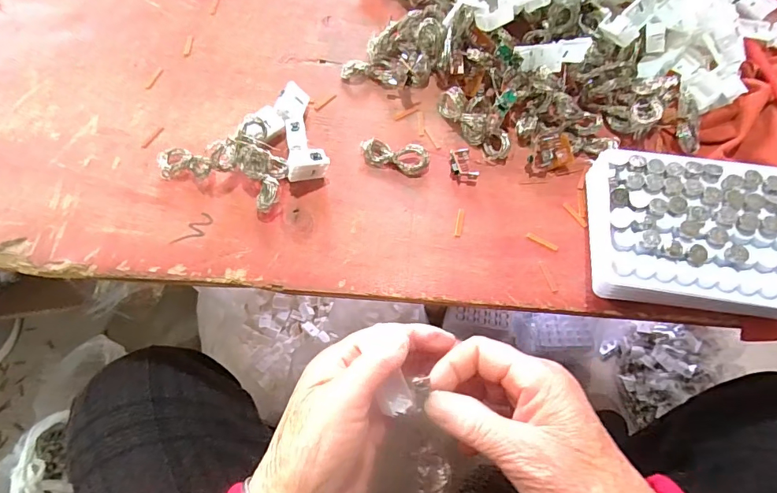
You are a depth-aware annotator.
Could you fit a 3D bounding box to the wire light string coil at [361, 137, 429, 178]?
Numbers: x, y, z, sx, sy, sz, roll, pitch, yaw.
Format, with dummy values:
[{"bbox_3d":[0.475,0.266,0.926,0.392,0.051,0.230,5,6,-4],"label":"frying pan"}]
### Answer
[{"bbox_3d":[0.005,-0.067,0.327,0.050,0.011,0.021,18,66,8],"label":"wire light string coil"}]

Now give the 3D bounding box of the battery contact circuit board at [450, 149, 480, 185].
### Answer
[{"bbox_3d":[0.055,-0.058,0.323,0.019,0.009,0.026,-2,65,0],"label":"battery contact circuit board"}]

